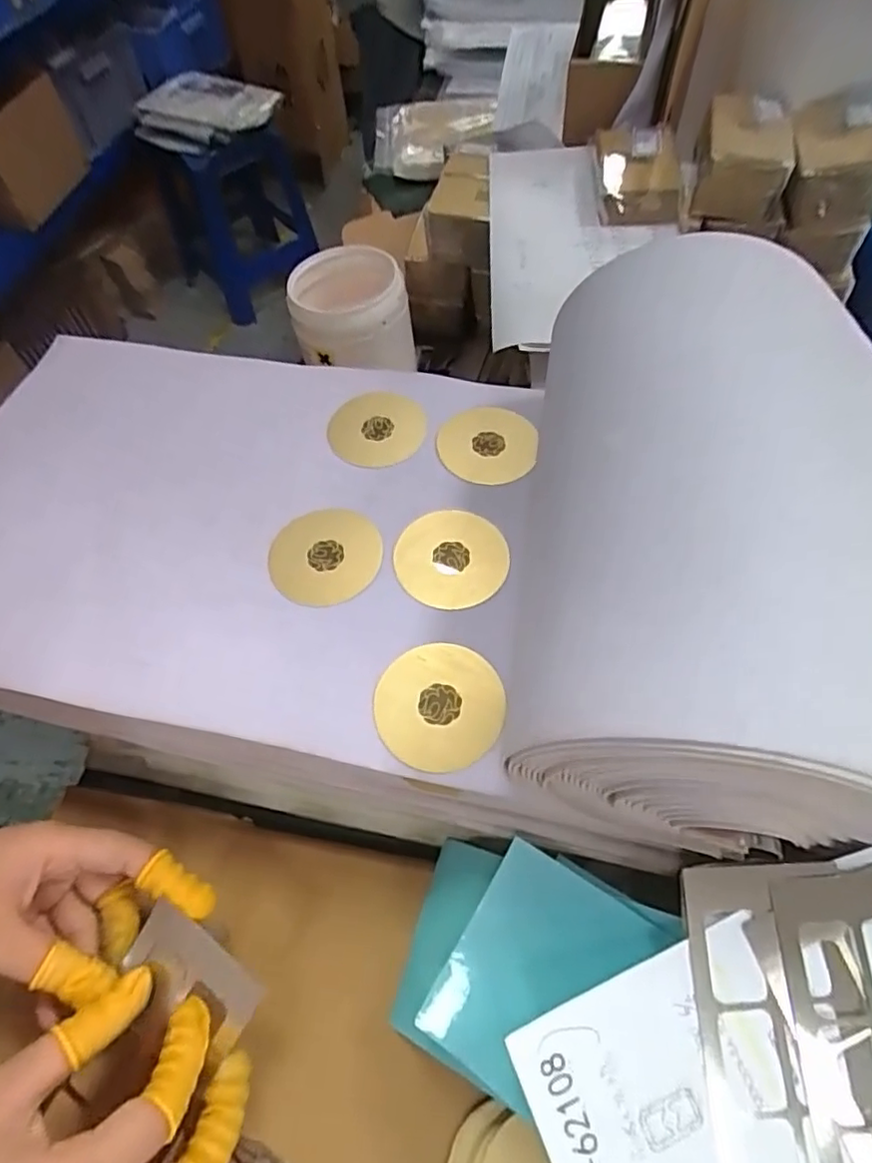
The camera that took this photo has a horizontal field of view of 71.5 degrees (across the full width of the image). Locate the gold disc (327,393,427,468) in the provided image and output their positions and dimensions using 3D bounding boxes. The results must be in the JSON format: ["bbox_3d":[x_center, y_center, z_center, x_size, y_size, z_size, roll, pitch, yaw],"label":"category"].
[{"bbox_3d":[-0.035,-0.093,0.368,0.056,0.006,0.056,-2,64,4],"label":"gold disc"}]

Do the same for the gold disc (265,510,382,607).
[{"bbox_3d":[-0.060,-0.014,0.325,0.060,0.006,0.058,-1,60,2],"label":"gold disc"}]

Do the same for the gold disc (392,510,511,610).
[{"bbox_3d":[0.009,-0.012,0.318,0.056,0.009,0.056,-1,60,2],"label":"gold disc"}]

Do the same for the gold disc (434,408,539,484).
[{"bbox_3d":[0.031,-0.082,0.361,0.057,0.008,0.051,7,61,7],"label":"gold disc"}]

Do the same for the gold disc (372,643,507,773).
[{"bbox_3d":[0.002,0.058,0.282,0.058,0.004,0.057,2,69,-5],"label":"gold disc"}]

